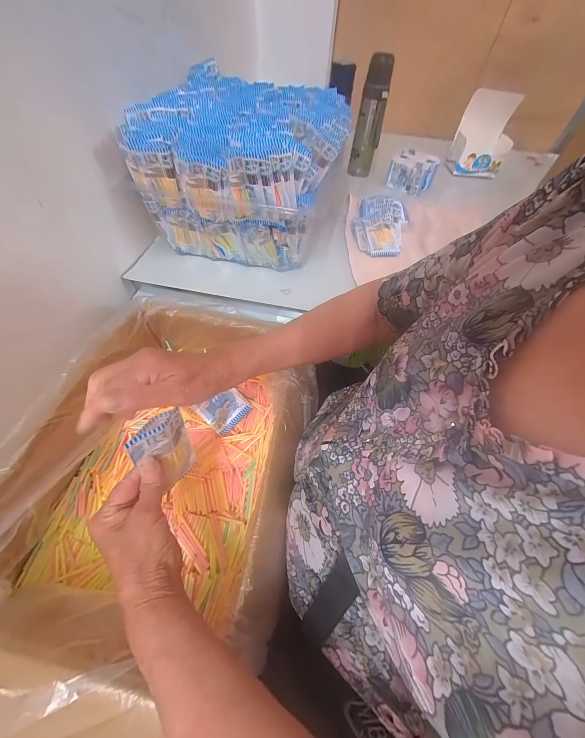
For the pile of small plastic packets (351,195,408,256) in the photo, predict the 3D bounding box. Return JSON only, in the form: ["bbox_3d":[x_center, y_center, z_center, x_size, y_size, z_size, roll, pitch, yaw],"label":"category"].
[{"bbox_3d":[0.198,-0.328,0.622,0.117,0.040,0.182,17,57,7],"label":"pile of small plastic packets"}]

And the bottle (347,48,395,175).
[{"bbox_3d":[0.217,-0.690,0.768,0.072,0.254,0.062,15,57,6],"label":"bottle"}]

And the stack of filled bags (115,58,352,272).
[{"bbox_3d":[-0.090,-0.404,0.560,0.329,0.195,0.377,11,56,3],"label":"stack of filled bags"}]

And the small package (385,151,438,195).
[{"bbox_3d":[0.345,-0.569,0.797,0.111,0.072,0.083,38,62,20],"label":"small package"}]

